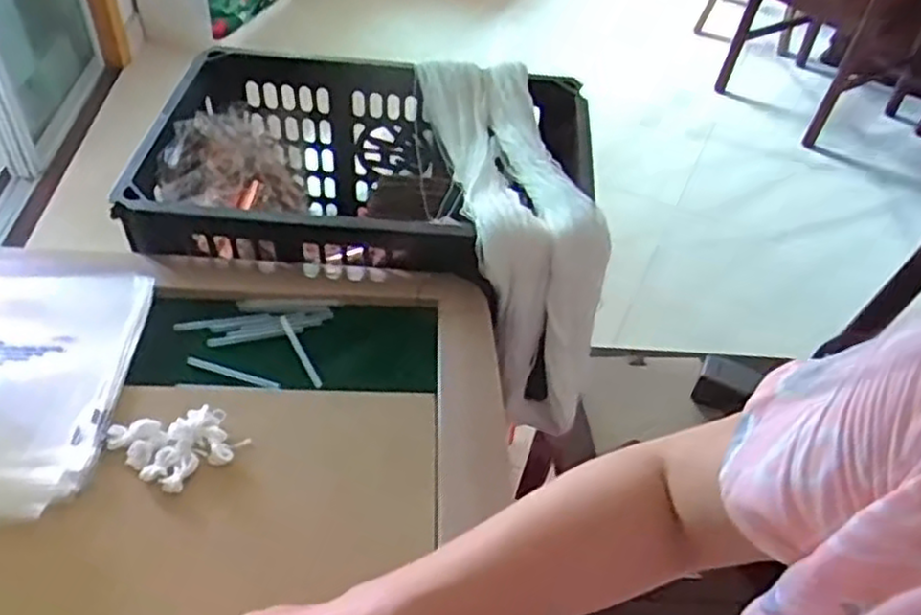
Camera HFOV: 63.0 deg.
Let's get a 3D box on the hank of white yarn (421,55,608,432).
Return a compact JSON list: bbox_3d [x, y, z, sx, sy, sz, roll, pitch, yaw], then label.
[{"bbox_3d":[0.046,-0.088,0.789,0.112,0.215,0.397,-6,61,-12],"label":"hank of white yarn"}]

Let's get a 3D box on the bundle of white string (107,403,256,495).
[{"bbox_3d":[-0.204,0.093,0.541,0.076,0.018,0.068,32,49,24],"label":"bundle of white string"}]

